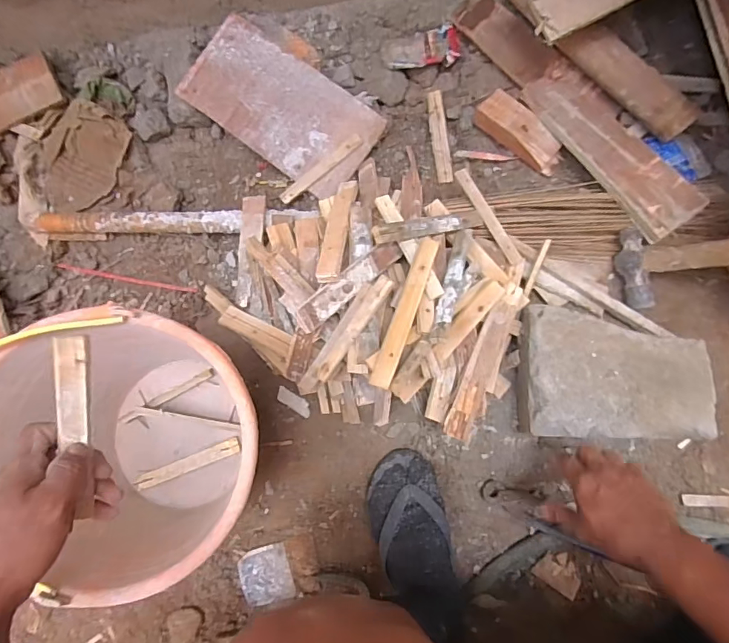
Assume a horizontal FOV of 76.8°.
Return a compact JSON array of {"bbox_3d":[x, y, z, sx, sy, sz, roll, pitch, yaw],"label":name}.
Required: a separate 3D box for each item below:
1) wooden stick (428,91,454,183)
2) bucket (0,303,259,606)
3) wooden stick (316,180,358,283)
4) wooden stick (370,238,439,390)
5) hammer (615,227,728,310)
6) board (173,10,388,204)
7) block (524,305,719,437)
[{"bbox_3d":[0.122,-0.299,0.741,0.026,0.011,0.159,-7,79,6],"label":"wooden stick"},{"bbox_3d":[-0.271,0.132,0.564,0.306,0.249,0.283,-1,80,7],"label":"bucket"},{"bbox_3d":[-0.034,-0.134,0.616,0.030,0.019,0.252,2,41,4],"label":"wooden stick"},{"bbox_3d":[0.050,-0.012,0.558,0.026,0.015,0.189,19,83,10],"label":"wooden stick"},{"bbox_3d":[0.432,-0.075,0.531,0.048,0.285,0.097,17,83,-21],"label":"hammer"},{"bbox_3d":[-0.131,-0.341,0.738,0.301,0.011,0.157,35,89,0],"label":"board"},{"bbox_3d":[0.314,0.068,0.604,0.208,0.105,0.165,-2,79,7],"label":"block"}]

